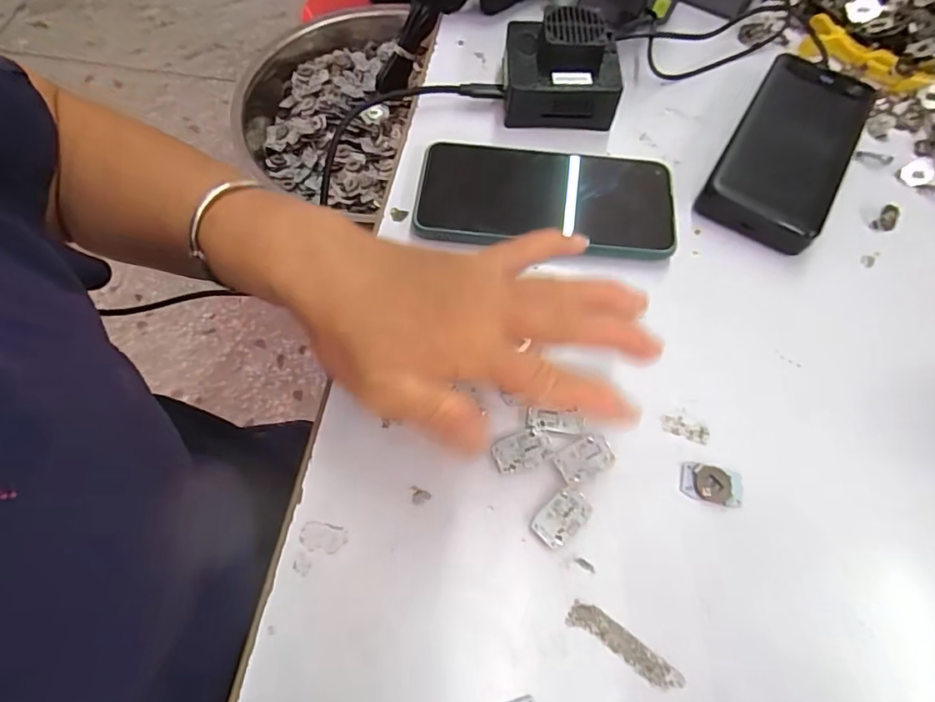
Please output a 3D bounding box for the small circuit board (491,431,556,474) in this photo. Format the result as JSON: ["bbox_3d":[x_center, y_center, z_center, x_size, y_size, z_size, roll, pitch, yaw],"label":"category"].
[{"bbox_3d":[0.029,0.052,0.266,0.030,0.004,0.018,-17,66,-10],"label":"small circuit board"}]

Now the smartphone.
[{"bbox_3d":[0.049,-0.097,0.334,0.161,0.014,0.080,7,64,1],"label":"smartphone"}]

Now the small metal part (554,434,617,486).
[{"bbox_3d":[0.060,0.055,0.265,0.030,0.004,0.018,-21,67,-12],"label":"small metal part"}]

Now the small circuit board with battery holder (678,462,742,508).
[{"bbox_3d":[0.125,0.068,0.264,0.031,0.007,0.018,13,64,4],"label":"small circuit board with battery holder"}]

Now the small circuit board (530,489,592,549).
[{"bbox_3d":[0.046,0.082,0.254,0.030,0.005,0.019,-38,71,-18],"label":"small circuit board"}]

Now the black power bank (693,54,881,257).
[{"bbox_3d":[0.216,-0.135,0.351,0.071,0.028,0.151,31,67,12],"label":"black power bank"}]

